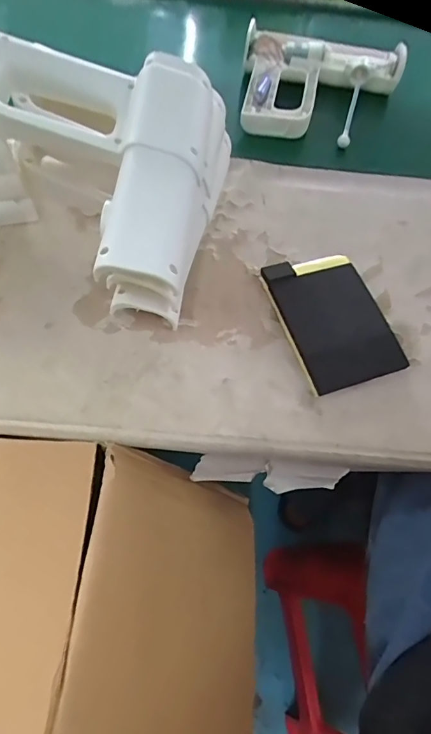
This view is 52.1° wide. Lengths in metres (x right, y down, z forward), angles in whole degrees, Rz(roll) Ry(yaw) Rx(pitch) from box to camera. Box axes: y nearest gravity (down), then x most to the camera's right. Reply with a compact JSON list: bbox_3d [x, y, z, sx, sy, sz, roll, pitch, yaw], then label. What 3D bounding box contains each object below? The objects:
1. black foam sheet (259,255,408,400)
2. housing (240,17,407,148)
[{"bbox_3d":[0.108,-0.048,0.416,0.093,0.015,0.135,-19,66,-11],"label":"black foam sheet"},{"bbox_3d":[0.123,-0.347,0.543,0.188,0.061,0.140,13,64,4],"label":"housing"}]

